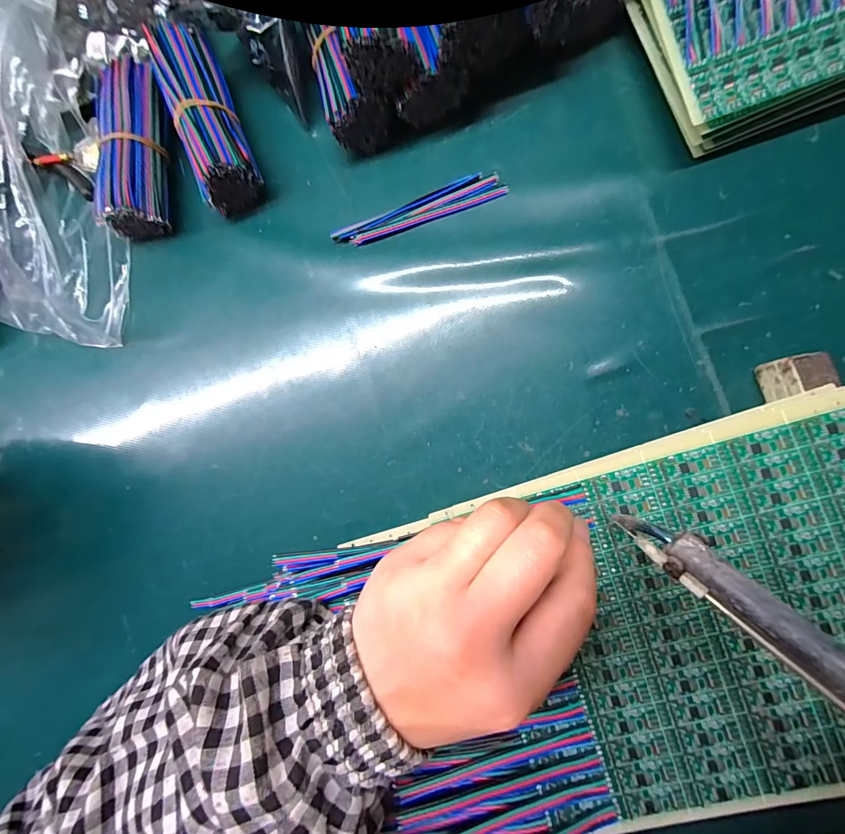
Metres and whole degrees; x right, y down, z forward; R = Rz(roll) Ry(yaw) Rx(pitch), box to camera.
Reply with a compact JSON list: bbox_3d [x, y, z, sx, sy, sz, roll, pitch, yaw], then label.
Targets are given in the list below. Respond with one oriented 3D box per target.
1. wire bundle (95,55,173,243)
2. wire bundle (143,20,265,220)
[{"bbox_3d":[-0.187,-0.176,0.261,0.035,0.035,0.104,3,88,8],"label":"wire bundle"},{"bbox_3d":[-0.138,-0.189,0.252,0.039,0.041,0.102,-22,85,6],"label":"wire bundle"}]

